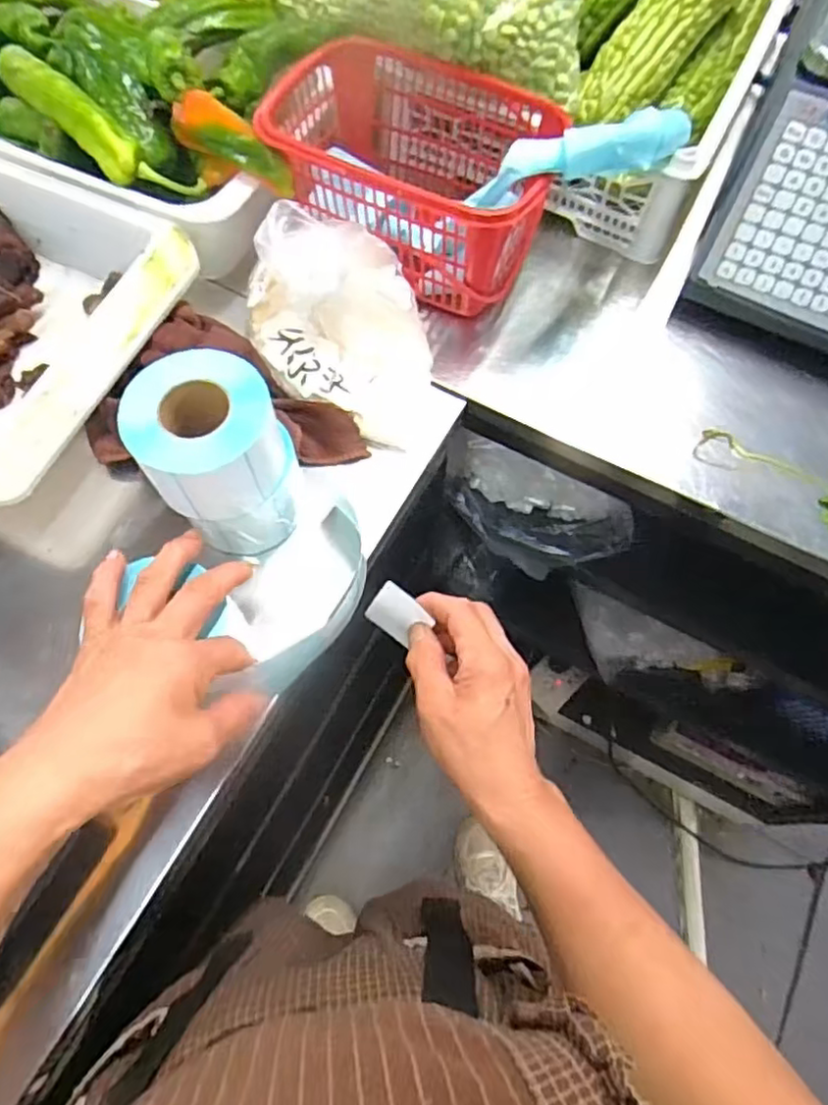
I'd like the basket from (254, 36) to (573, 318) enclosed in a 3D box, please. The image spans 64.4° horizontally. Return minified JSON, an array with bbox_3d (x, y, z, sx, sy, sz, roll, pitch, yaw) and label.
[{"bbox_3d":[0.001,-0.310,0.534,0.216,0.111,0.176,20,68,7],"label":"basket"}]

